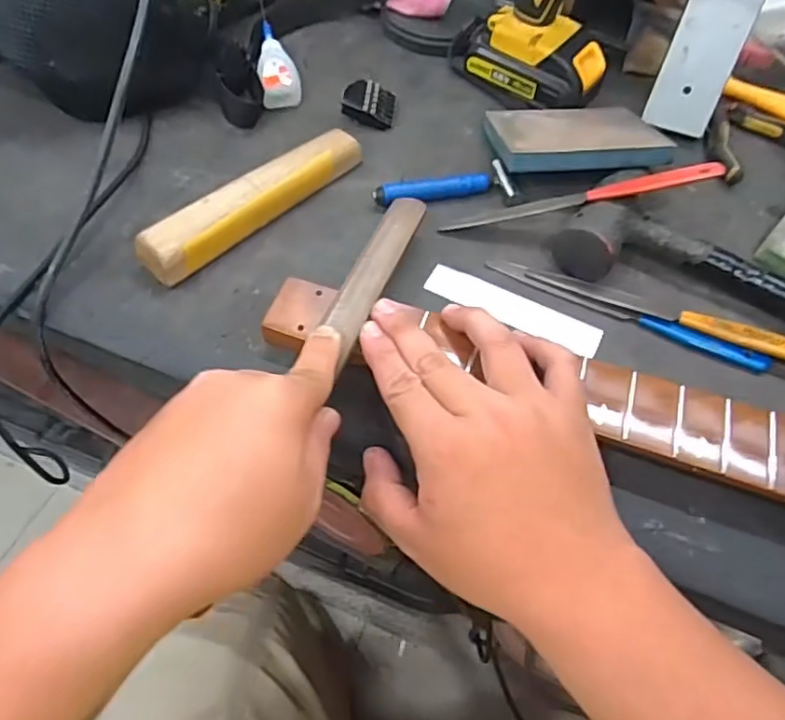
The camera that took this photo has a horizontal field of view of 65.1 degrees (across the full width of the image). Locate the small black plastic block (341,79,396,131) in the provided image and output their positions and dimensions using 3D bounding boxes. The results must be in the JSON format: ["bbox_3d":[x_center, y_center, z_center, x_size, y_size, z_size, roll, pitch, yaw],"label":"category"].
[{"bbox_3d":[-0.017,-0.211,0.502,0.041,0.017,0.039,14,60,5],"label":"small black plastic block"}]

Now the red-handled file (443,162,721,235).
[{"bbox_3d":[0.124,-0.110,0.419,0.181,0.011,0.015,-9,58,18],"label":"red-handled file"}]

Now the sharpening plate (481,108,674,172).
[{"bbox_3d":[0.134,-0.174,0.469,0.119,0.014,0.100,-5,43,-4],"label":"sharpening plate"}]

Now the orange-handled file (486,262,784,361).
[{"bbox_3d":[0.167,-0.034,0.404,0.209,0.018,0.018,19,61,9],"label":"orange-handled file"}]

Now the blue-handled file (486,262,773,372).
[{"bbox_3d":[0.155,-0.033,0.408,0.187,0.013,0.016,26,62,12],"label":"blue-handled file"}]

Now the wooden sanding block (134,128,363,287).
[{"bbox_3d":[-0.096,-0.114,0.435,0.031,0.032,0.182,40,65,19],"label":"wooden sanding block"}]

